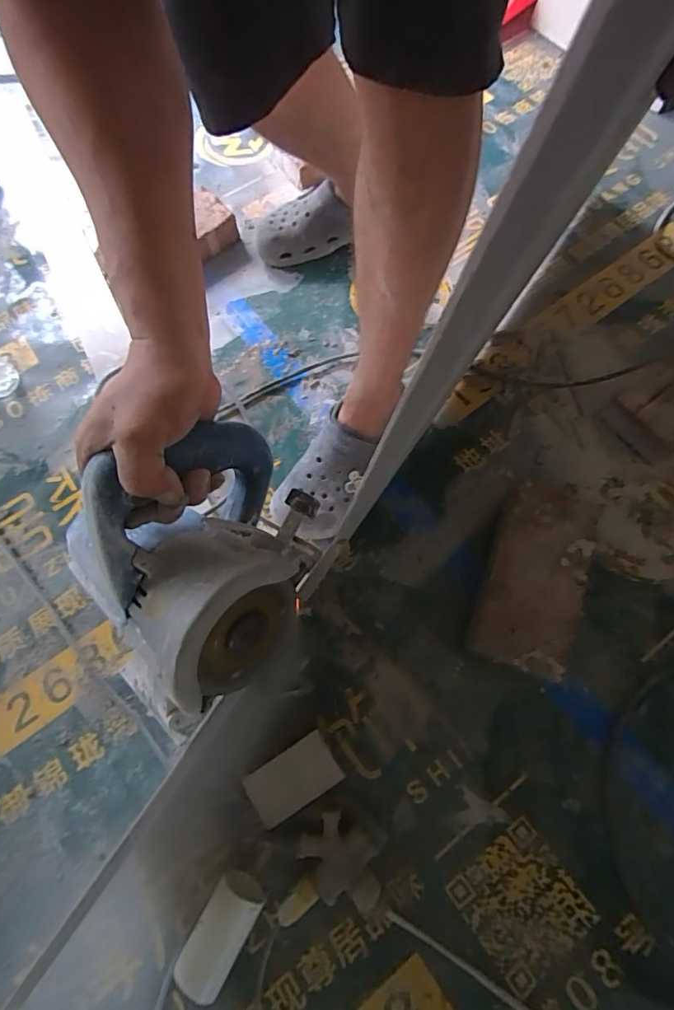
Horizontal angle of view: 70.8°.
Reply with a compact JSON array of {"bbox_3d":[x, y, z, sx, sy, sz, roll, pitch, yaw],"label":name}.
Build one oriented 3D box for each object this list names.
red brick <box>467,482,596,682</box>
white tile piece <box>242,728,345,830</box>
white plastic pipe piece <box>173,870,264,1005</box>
[{"bbox_3d":[0.240,0.085,0.580,0.105,0.051,0.224,18,72,9],"label":"red brick"},{"bbox_3d":[-0.049,0.307,0.534,0.099,0.011,0.058,-31,72,-9],"label":"white tile piece"},{"bbox_3d":[-0.112,0.419,0.470,0.050,0.046,0.097,27,73,11],"label":"white plastic pipe piece"}]

